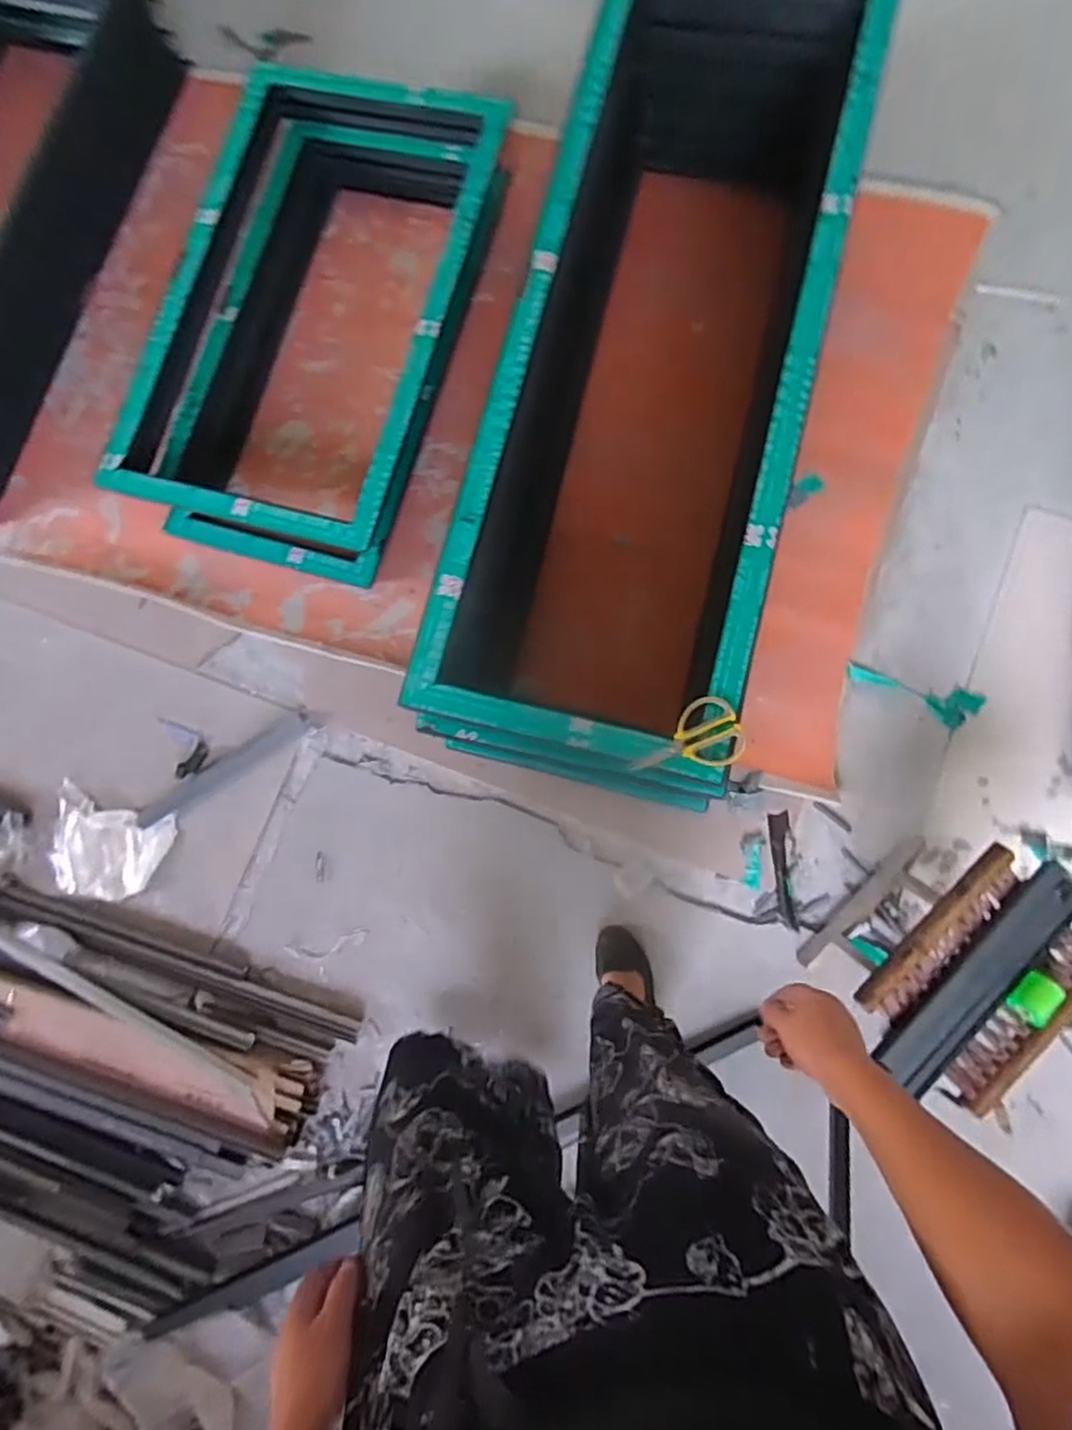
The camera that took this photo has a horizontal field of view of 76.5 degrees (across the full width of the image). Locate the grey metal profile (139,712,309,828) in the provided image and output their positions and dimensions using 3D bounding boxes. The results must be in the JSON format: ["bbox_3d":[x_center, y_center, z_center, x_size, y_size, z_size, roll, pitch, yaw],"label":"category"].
[{"bbox_3d":[-0.652,0.112,1.422,0.402,0.020,0.052,-32,81,-1],"label":"grey metal profile"}]

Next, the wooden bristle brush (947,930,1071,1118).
[{"bbox_3d":[0.726,0.443,0.991,0.312,0.042,0.071,-45,82,-3],"label":"wooden bristle brush"}]

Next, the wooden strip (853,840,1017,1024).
[{"bbox_3d":[0.612,0.331,1.028,0.321,0.042,0.075,-41,81,-2],"label":"wooden strip"}]

